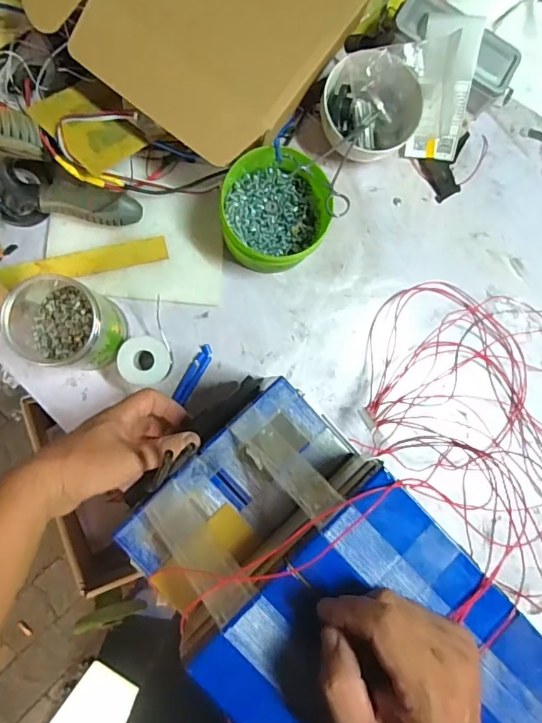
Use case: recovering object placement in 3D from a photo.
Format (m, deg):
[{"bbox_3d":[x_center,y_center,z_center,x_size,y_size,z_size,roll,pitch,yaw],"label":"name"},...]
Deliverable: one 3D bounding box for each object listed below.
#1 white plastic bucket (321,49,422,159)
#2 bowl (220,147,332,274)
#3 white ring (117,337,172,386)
[{"bbox_3d":[0.113,-0.290,0.568,0.113,0.069,0.112,-12,88,-6],"label":"white plastic bucket"},{"bbox_3d":[0.003,-0.164,0.536,0.123,0.094,0.117,30,85,-5],"label":"bowl"},{"bbox_3d":[-0.136,0.000,0.531,0.049,0.057,0.050,6,87,-6],"label":"white ring"}]

